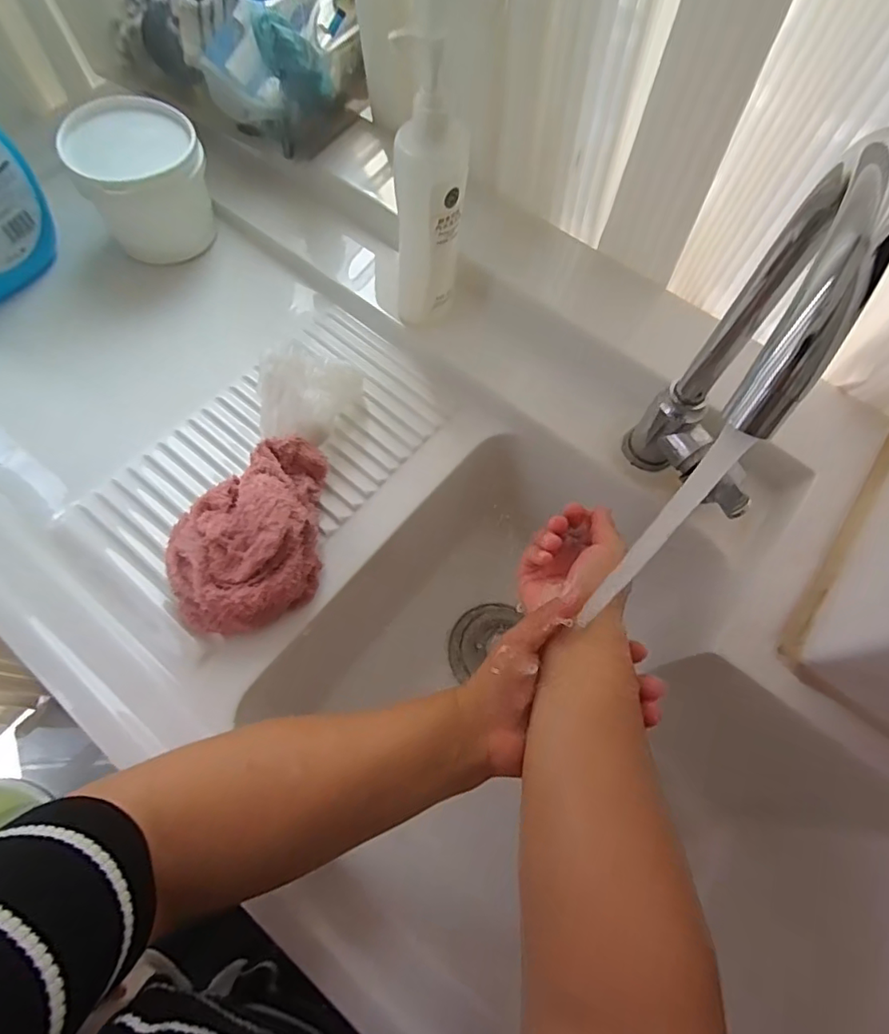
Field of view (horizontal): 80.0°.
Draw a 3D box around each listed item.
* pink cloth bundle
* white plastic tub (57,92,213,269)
[{"bbox_3d":[-0.158,0.011,0.414,0.115,0.042,0.151,-3,68,-3],"label":"pink cloth bundle"},{"bbox_3d":[-0.305,-0.343,0.546,0.123,0.109,0.106,-23,70,-11],"label":"white plastic tub"}]

